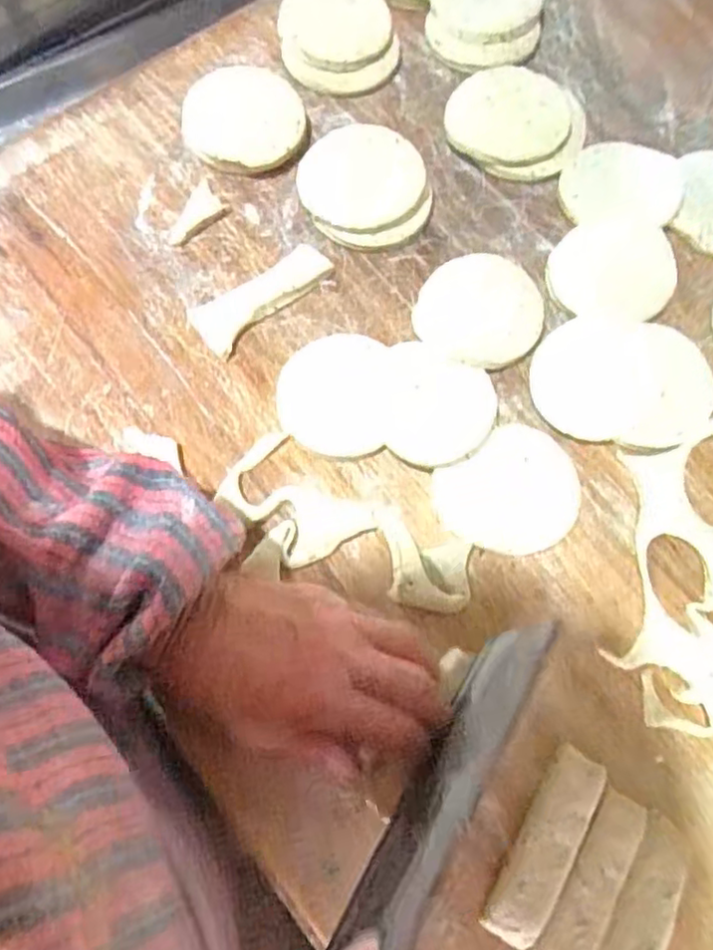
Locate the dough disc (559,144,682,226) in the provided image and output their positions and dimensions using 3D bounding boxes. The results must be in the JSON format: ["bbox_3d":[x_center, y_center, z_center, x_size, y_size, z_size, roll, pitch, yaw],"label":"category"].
[{"bbox_3d":[0.171,-0.188,0.437,0.077,0.012,0.059,0,73,1],"label":"dough disc"}]

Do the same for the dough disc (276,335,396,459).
[{"bbox_3d":[-0.012,-0.048,0.395,0.070,0.013,0.071,0,73,1],"label":"dough disc"}]

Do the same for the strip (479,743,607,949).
[{"bbox_3d":[0.092,0.180,0.326,0.026,0.009,0.090,29,75,9],"label":"strip"}]

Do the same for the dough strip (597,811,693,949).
[{"bbox_3d":[0.133,0.208,0.315,0.026,0.008,0.089,28,75,9],"label":"dough strip"}]

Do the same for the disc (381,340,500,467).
[{"bbox_3d":[0.049,-0.040,0.390,0.061,0.013,0.070,4,73,2],"label":"disc"}]

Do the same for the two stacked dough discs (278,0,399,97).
[{"bbox_3d":[-0.013,-0.307,0.469,0.077,0.023,0.083,-7,73,-1],"label":"two stacked dough discs"}]

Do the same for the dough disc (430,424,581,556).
[{"bbox_3d":[0.089,0.011,0.379,0.079,0.009,0.067,-35,75,-9],"label":"dough disc"}]

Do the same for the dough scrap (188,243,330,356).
[{"bbox_3d":[-0.058,-0.110,0.410,0.088,0.009,0.036,-37,76,-10],"label":"dough scrap"}]

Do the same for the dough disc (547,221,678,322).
[{"bbox_3d":[0.160,-0.125,0.410,0.078,0.004,0.064,-9,73,-2],"label":"dough disc"}]

